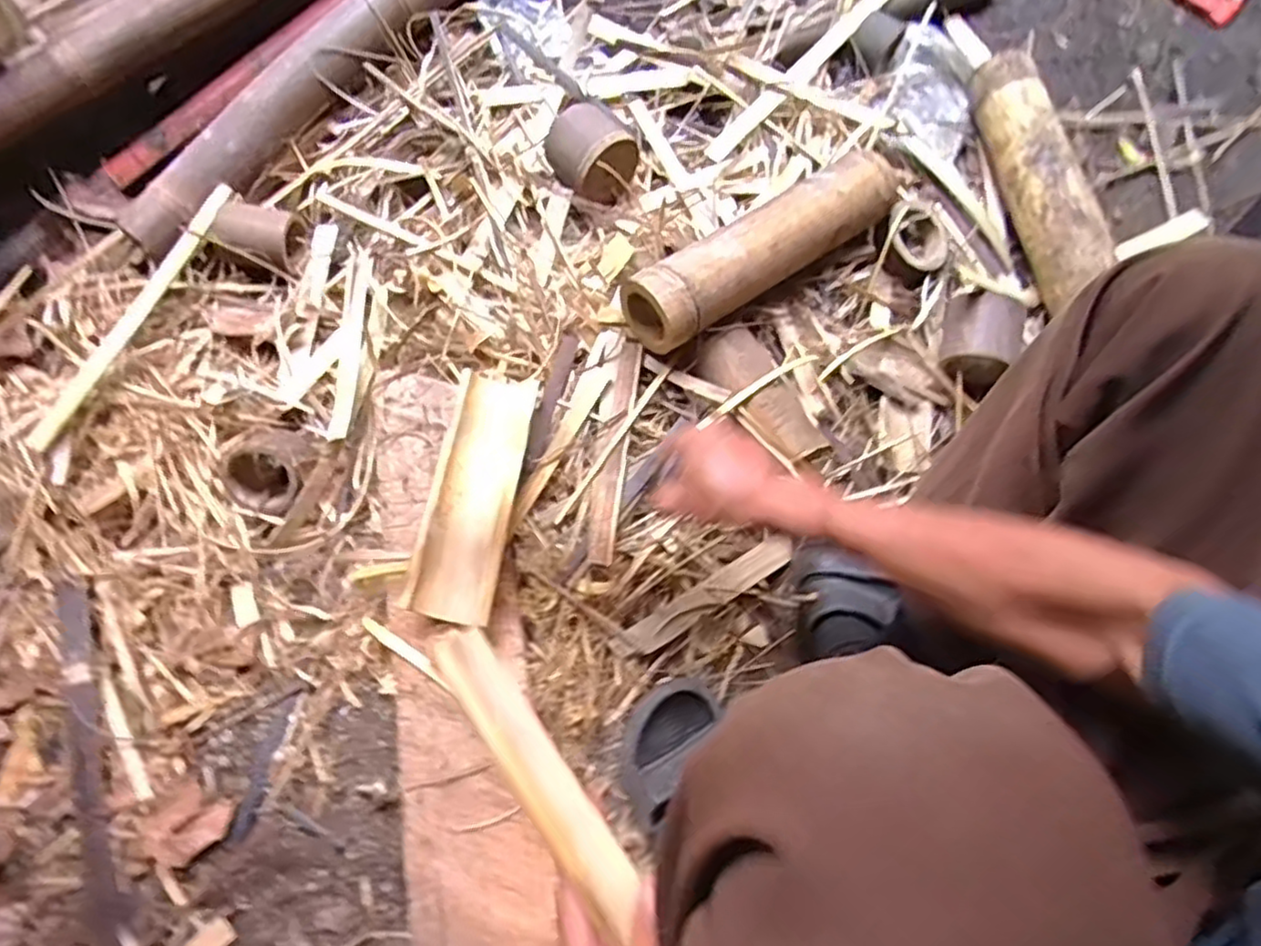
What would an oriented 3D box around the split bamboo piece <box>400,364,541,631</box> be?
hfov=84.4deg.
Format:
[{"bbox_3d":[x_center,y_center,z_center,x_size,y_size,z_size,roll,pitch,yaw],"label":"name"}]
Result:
[{"bbox_3d":[-0.143,0.018,0.646,0.085,0.049,0.227,8,70,4],"label":"split bamboo piece"}]

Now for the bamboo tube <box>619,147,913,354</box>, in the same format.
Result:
[{"bbox_3d":[0.146,-0.238,0.707,0.338,0.073,0.078,-35,73,-11],"label":"bamboo tube"}]

